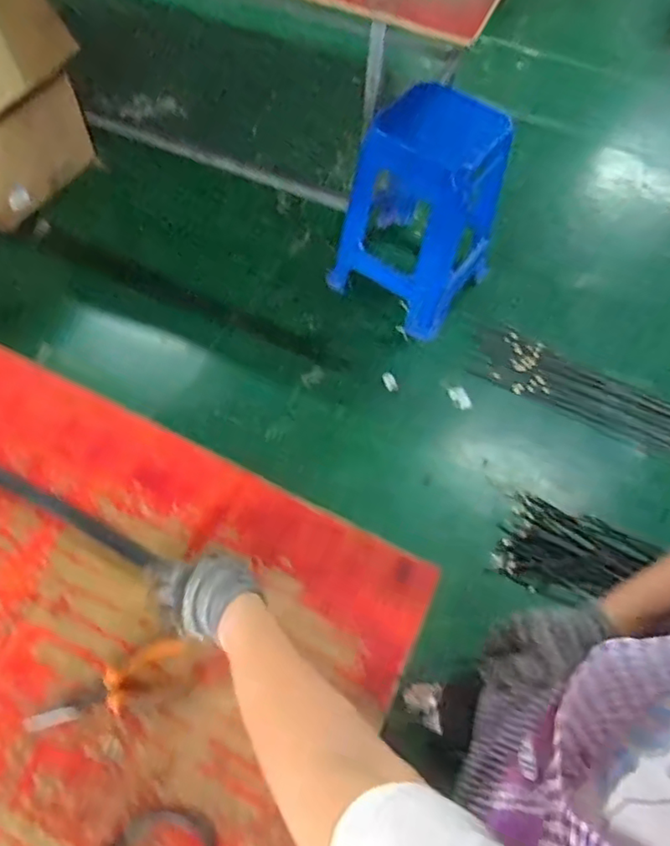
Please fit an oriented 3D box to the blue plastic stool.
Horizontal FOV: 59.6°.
[{"bbox_3d":[0.251,-0.617,1.752,0.422,0.554,0.396,32,61,14],"label":"blue plastic stool"}]

